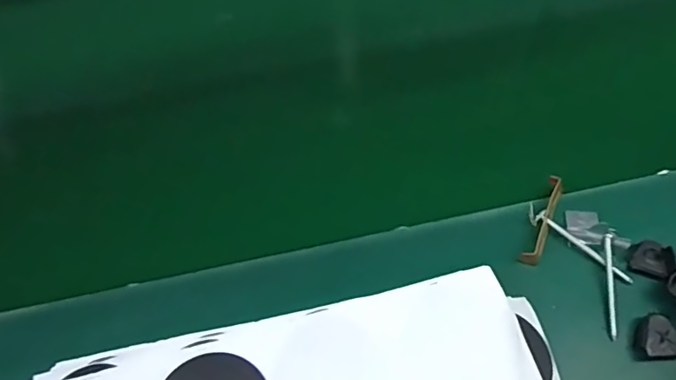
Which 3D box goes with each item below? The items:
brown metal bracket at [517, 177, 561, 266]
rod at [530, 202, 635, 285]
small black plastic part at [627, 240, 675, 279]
[{"bbox_3d":[0.206,0.032,0.515,0.020,0.023,0.101,25,66,13],"label":"brown metal bracket"},{"bbox_3d":[0.231,0.052,0.497,0.015,0.013,0.112,-39,69,-18],"label":"rod"},{"bbox_3d":[0.297,0.064,0.486,0.040,0.013,0.033,19,65,10],"label":"small black plastic part"}]

